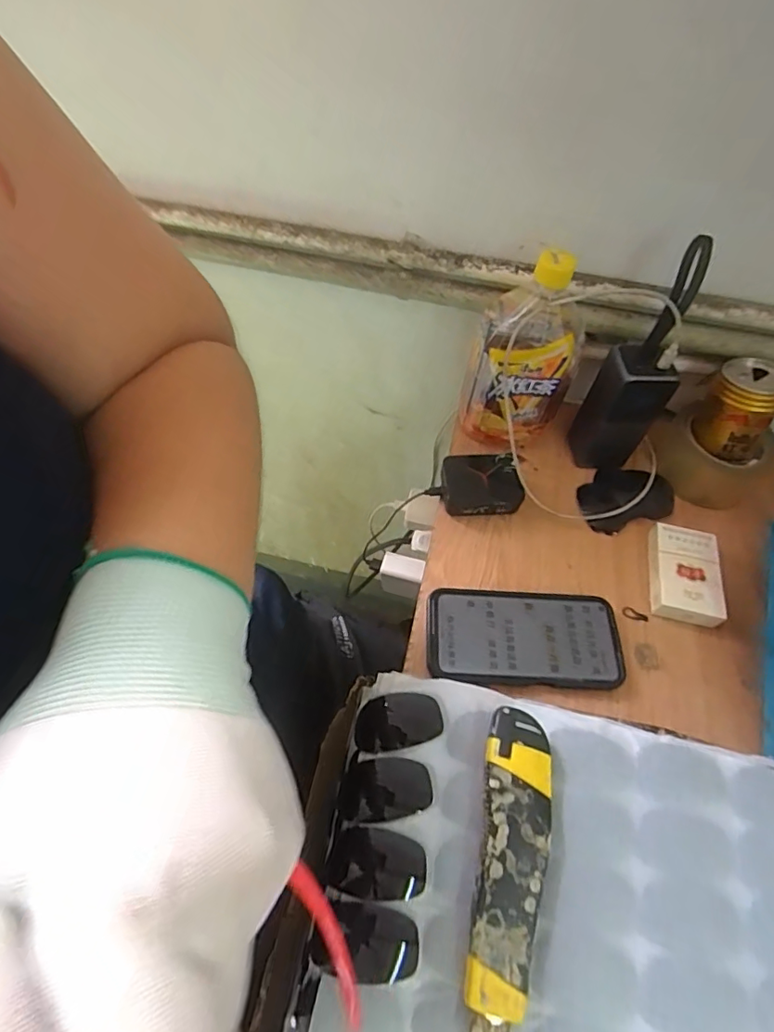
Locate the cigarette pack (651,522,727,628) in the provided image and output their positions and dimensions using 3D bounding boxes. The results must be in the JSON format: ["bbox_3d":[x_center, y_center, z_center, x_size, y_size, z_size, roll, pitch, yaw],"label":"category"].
[{"bbox_3d":[0.274,0.054,0.492,0.058,0.024,0.090,13,58,6],"label":"cigarette pack"}]

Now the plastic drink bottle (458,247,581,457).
[{"bbox_3d":[0.133,-0.160,0.503,0.092,0.193,0.092,17,59,8],"label":"plastic drink bottle"}]

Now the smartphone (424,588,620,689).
[{"bbox_3d":[0.117,0.105,0.455,0.163,0.016,0.080,3,57,1],"label":"smartphone"}]

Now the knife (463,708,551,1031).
[{"bbox_3d":[0.068,0.190,0.288,0.037,0.022,0.155,10,58,5],"label":"knife"}]

